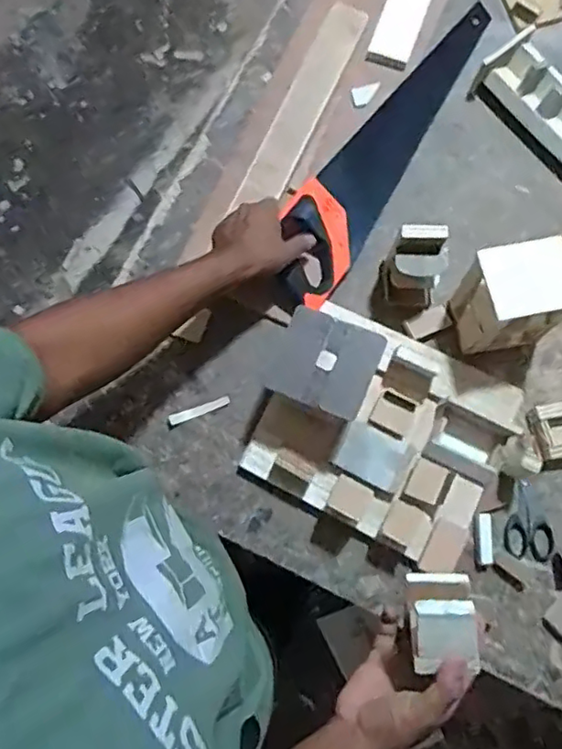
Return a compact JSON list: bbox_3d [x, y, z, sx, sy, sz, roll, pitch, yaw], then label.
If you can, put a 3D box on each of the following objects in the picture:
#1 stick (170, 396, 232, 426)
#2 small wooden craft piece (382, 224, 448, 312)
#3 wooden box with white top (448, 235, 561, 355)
[{"bbox_3d":[-0.100,0.044,0.741,0.077,0.004,0.012,-19,80,-5],"label":"stick"},{"bbox_3d":[0.162,-0.126,0.723,0.067,0.113,0.066,7,79,0],"label":"small wooden craft piece"},{"bbox_3d":[0.267,-0.088,0.704,0.102,0.134,0.093,-9,79,-3],"label":"wooden box with white top"}]

